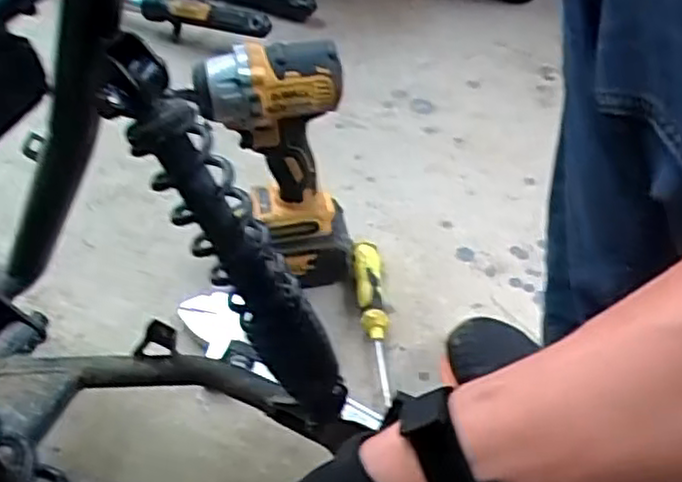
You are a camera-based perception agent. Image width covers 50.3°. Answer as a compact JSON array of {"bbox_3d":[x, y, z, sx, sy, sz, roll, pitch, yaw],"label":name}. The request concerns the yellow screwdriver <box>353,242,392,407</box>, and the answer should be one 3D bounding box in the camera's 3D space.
[{"bbox_3d":[0.033,0.075,0.715,0.028,0.033,0.174,-3,47,-3],"label":"yellow screwdriver"}]

